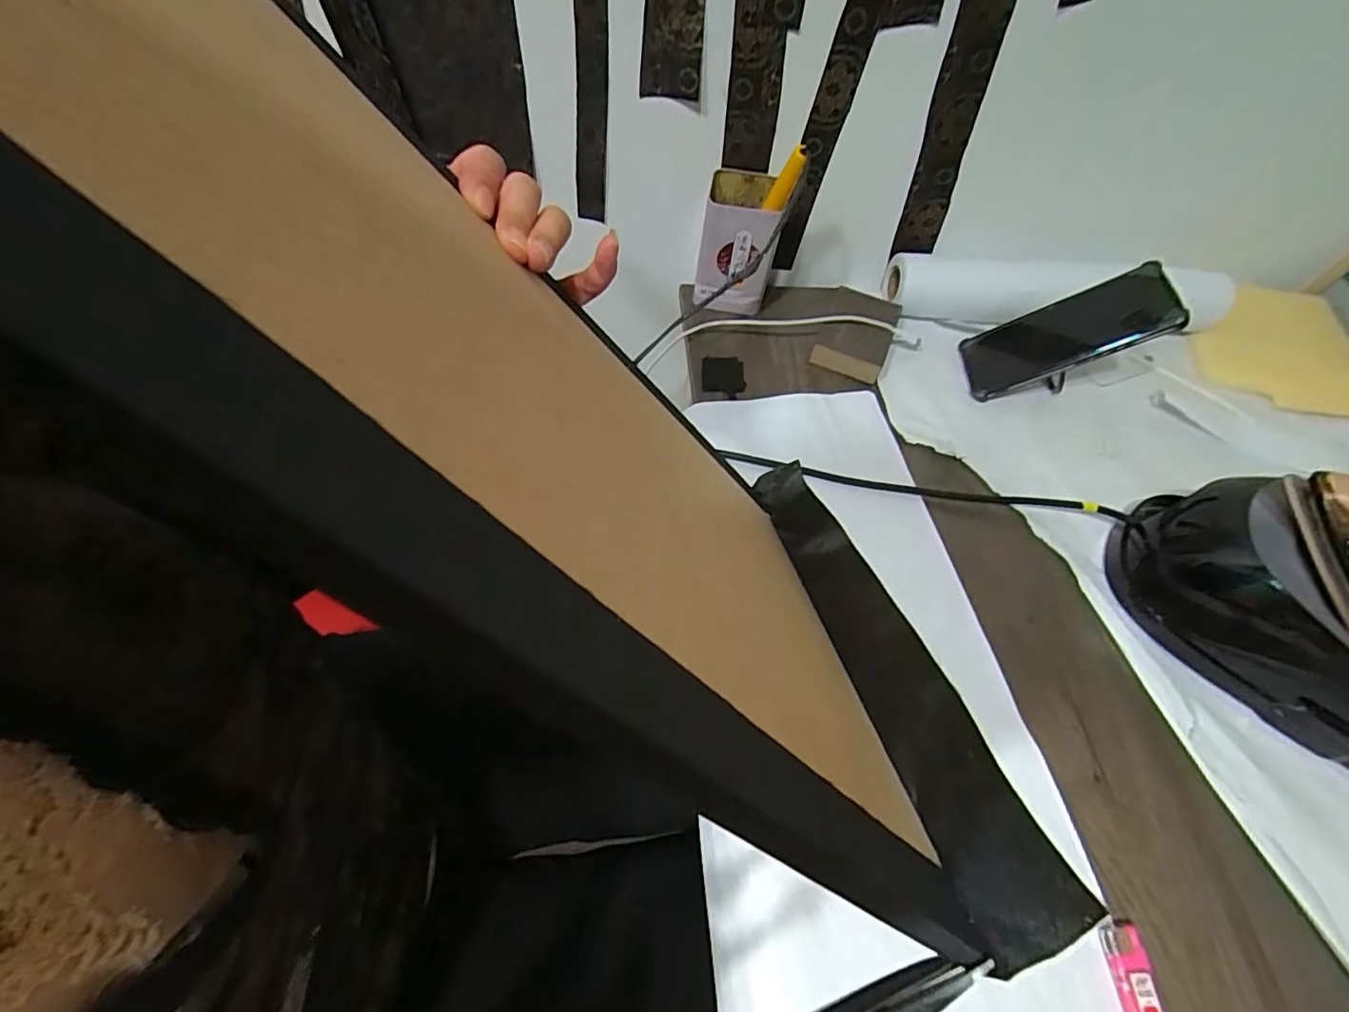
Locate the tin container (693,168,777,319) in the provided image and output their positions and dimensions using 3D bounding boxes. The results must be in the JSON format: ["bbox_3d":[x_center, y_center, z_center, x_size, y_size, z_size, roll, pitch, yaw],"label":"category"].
[{"bbox_3d":[0.060,-0.257,0.575,0.073,0.116,0.069,9,59,1],"label":"tin container"}]

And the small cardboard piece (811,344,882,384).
[{"bbox_3d":[0.169,-0.140,0.571,0.067,0.019,0.004,23,31,12],"label":"small cardboard piece"}]

